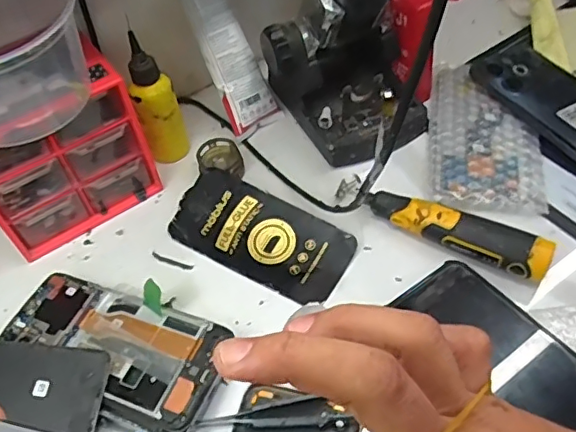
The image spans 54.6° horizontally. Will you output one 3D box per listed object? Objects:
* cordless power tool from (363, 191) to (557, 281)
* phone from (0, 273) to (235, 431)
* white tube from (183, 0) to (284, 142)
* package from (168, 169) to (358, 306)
[{"bbox_3d":[0.125,0.008,0.417,0.136,0.030,0.029,27,60,24],"label":"cordless power tool"},{"bbox_3d":[-0.119,0.086,0.374,0.160,0.006,0.075,14,52,22],"label":"phone"},{"bbox_3d":[-0.054,-0.148,0.490,0.049,0.156,0.027,-33,23,-19],"label":"white tube"},{"bbox_3d":[-0.023,0.013,0.438,0.144,0.009,0.069,27,70,18],"label":"package"}]

